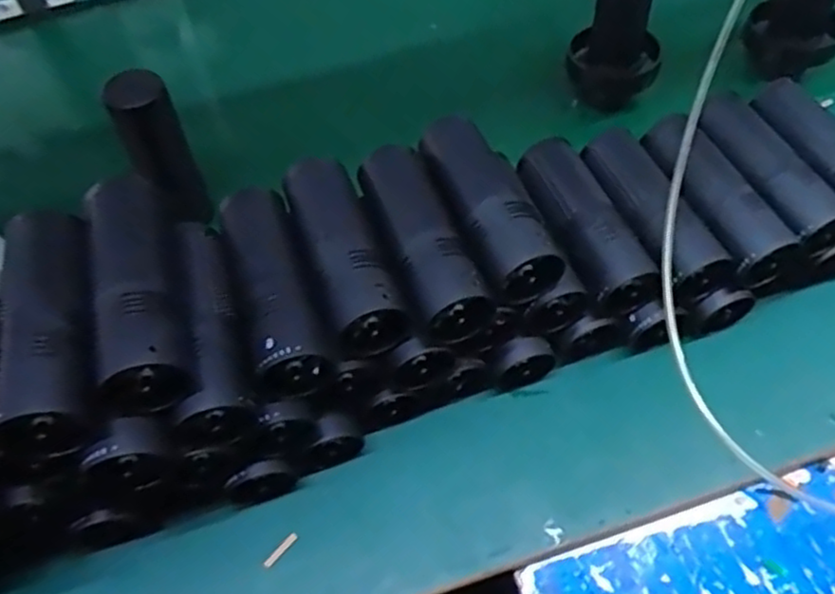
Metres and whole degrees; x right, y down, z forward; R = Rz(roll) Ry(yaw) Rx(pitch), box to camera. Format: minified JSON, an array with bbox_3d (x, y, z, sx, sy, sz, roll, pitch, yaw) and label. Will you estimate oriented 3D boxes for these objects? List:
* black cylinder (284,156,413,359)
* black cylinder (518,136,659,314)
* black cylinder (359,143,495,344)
[{"bbox_3d":[-0.059,-0.038,0.518,0.055,0.046,0.163,-20,58,-9],"label":"black cylinder"},{"bbox_3d":[0.139,-0.062,0.593,0.053,0.042,0.158,-19,58,-8],"label":"black cylinder"},{"bbox_3d":[0.000,-0.047,0.525,0.053,0.045,0.168,-19,58,-8],"label":"black cylinder"}]

